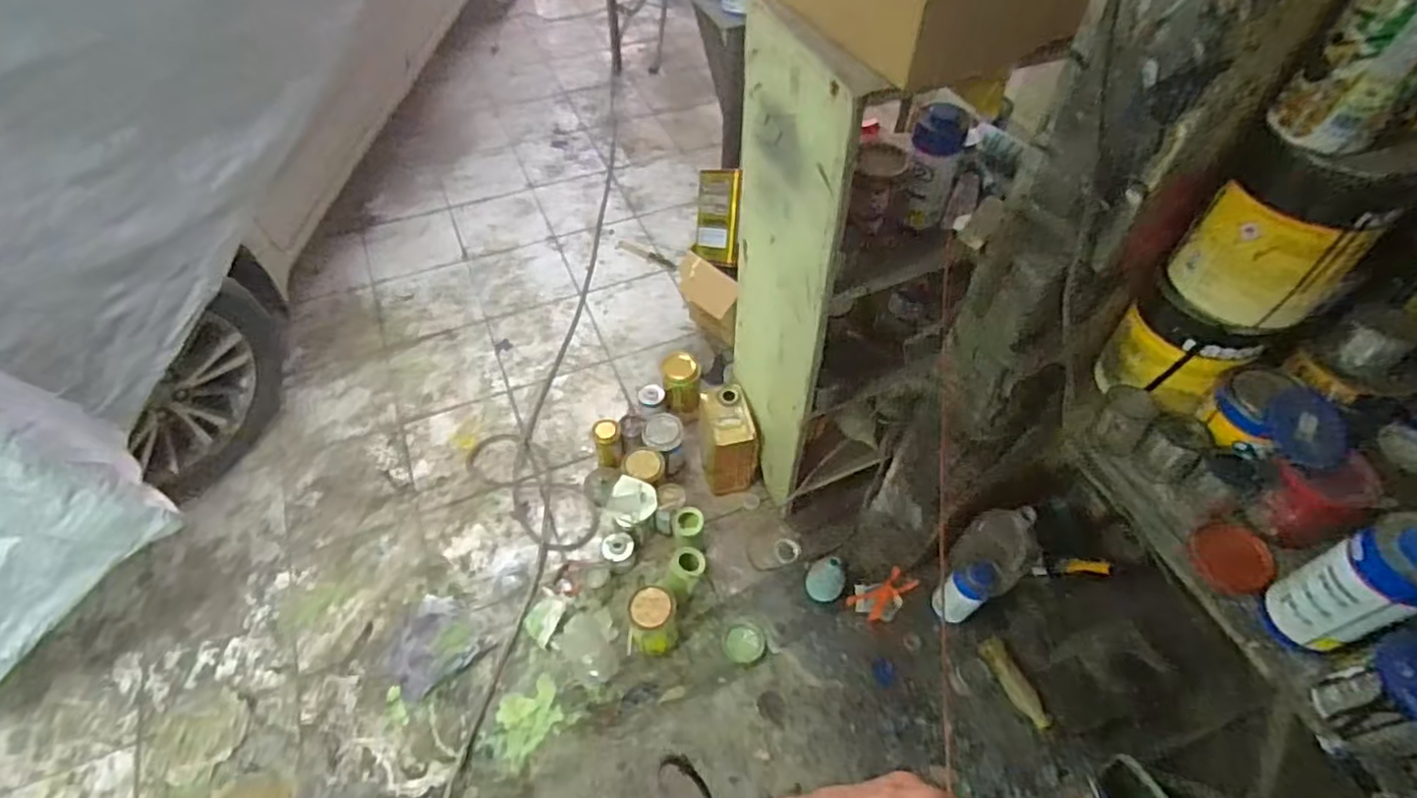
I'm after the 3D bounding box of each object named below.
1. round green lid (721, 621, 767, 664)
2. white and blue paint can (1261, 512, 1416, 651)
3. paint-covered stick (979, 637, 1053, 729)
[{"bbox_3d":[0.080,0.546,1.540,0.095,0.027,0.088,1,53,-1],"label":"round green lid"},{"bbox_3d":[0.696,0.198,0.735,0.094,0.198,0.086,1,53,-1],"label":"white and blue paint can"},{"bbox_3d":[0.641,0.589,1.433,0.060,0.024,0.187,-21,56,-16],"label":"paint-covered stick"}]

